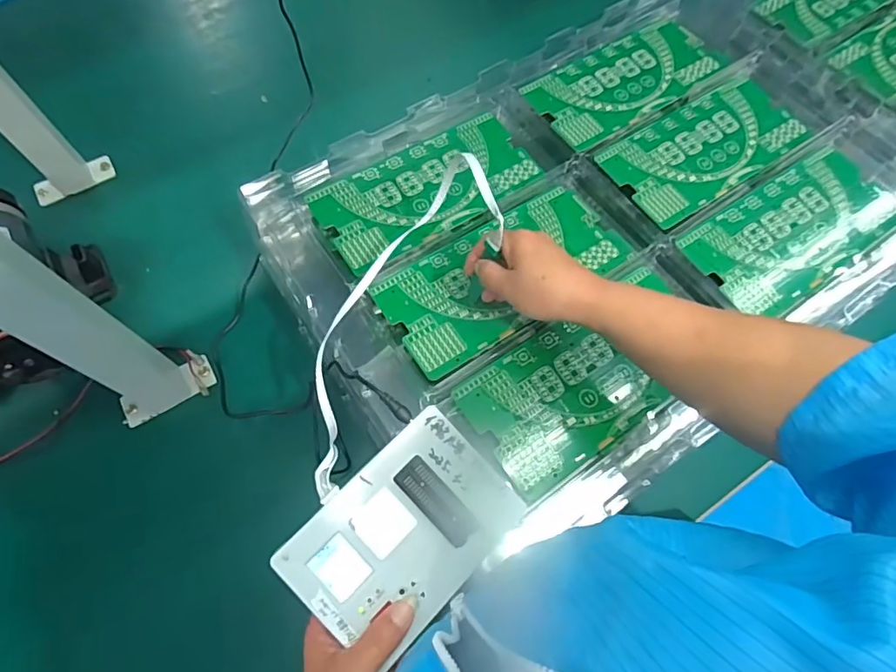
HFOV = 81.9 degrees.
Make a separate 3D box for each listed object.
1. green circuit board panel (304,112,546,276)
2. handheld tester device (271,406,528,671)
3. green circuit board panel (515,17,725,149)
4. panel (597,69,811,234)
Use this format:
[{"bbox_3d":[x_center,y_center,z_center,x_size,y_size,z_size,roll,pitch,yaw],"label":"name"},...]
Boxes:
[{"bbox_3d":[-0.022,-0.161,0.558,0.240,0.007,0.110,-32,73,-16],"label":"green circuit board panel"},{"bbox_3d":[-0.030,0.139,0.370,0.149,0.027,0.106,-42,89,-18],"label":"handheld tester device"},{"bbox_3d":[0.214,-0.306,0.620,0.237,0.004,0.112,-30,71,-12],"label":"green circuit board panel"},{"bbox_3d":[0.289,-0.214,0.576,0.233,0.008,0.112,-30,67,-15],"label":"panel"}]

